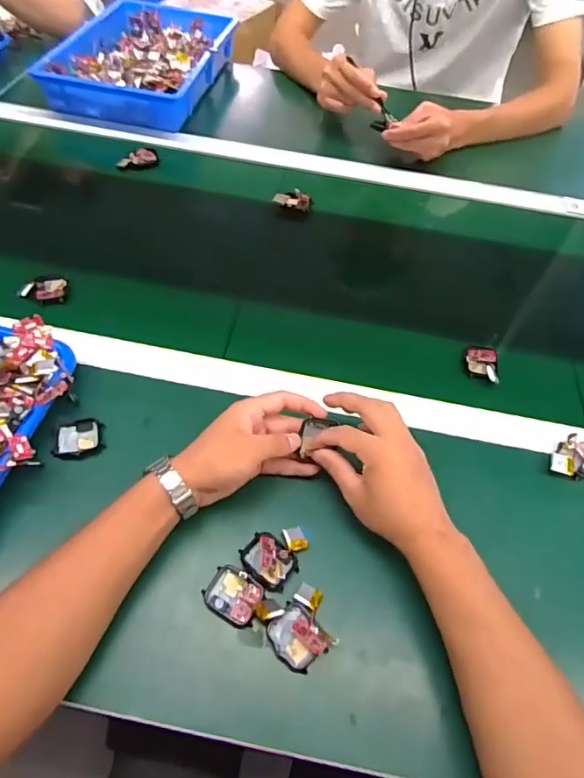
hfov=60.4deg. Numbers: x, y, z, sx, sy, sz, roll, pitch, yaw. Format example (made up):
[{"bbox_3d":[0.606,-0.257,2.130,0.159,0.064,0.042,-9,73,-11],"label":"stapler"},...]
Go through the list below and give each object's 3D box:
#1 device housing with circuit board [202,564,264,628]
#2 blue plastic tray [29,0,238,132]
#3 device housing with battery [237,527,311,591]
[{"bbox_3d":[-0.049,0.174,0.422,0.045,0.007,0.038,27,58,13],"label":"device housing with circuit board"},{"bbox_3d":[-0.263,-0.595,0.900,0.250,0.054,0.364,11,56,3],"label":"blue plastic tray"},{"bbox_3d":[-0.013,0.143,0.442,0.046,0.020,0.057,38,61,20],"label":"device housing with battery"}]

